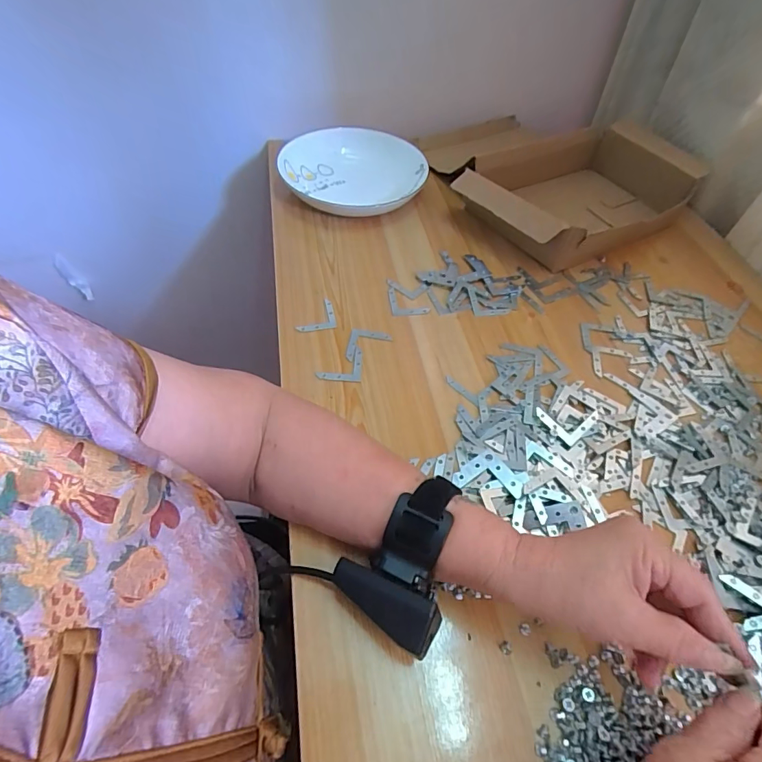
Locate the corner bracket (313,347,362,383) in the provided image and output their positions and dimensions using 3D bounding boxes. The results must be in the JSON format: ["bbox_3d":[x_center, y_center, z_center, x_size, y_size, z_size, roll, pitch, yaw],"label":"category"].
[{"bbox_3d":[-0.040,-0.017,0.421,0.042,0.004,0.040,3,50,-2],"label":"corner bracket"}]

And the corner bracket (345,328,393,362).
[{"bbox_3d":[-0.012,-0.035,0.436,0.041,0.004,0.042,9,50,3],"label":"corner bracket"}]

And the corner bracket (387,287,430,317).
[{"bbox_3d":[0.029,-0.087,0.483,0.041,0.005,0.042,-5,51,-9],"label":"corner bracket"}]

